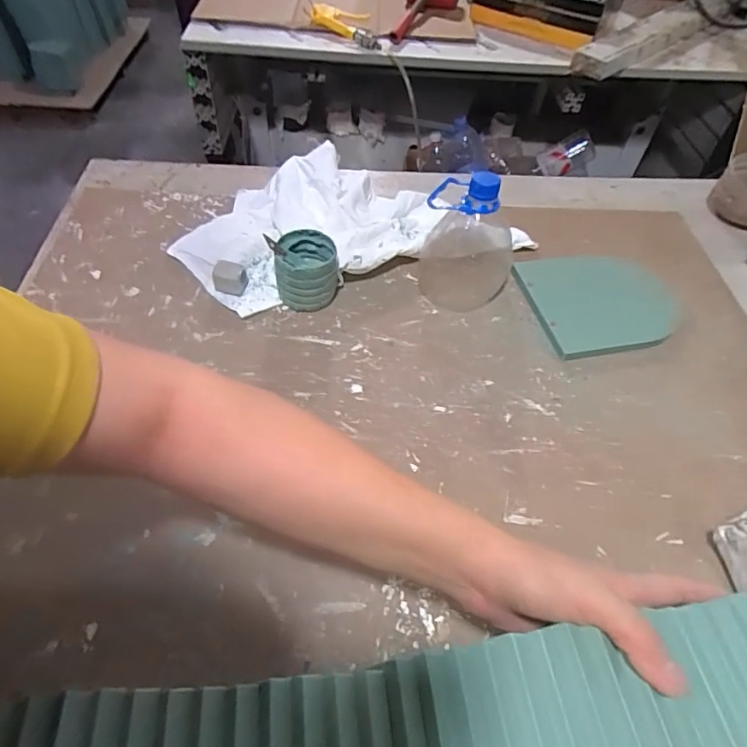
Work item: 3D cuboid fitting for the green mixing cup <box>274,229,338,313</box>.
[{"bbox_3d":[-0.072,-0.111,0.555,0.064,0.066,0.064,1,53,-1],"label":"green mixing cup"}]

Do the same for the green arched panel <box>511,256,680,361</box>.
[{"bbox_3d":[0.268,-0.087,0.581,0.174,0.016,0.146,-8,53,-10],"label":"green arched panel"}]

